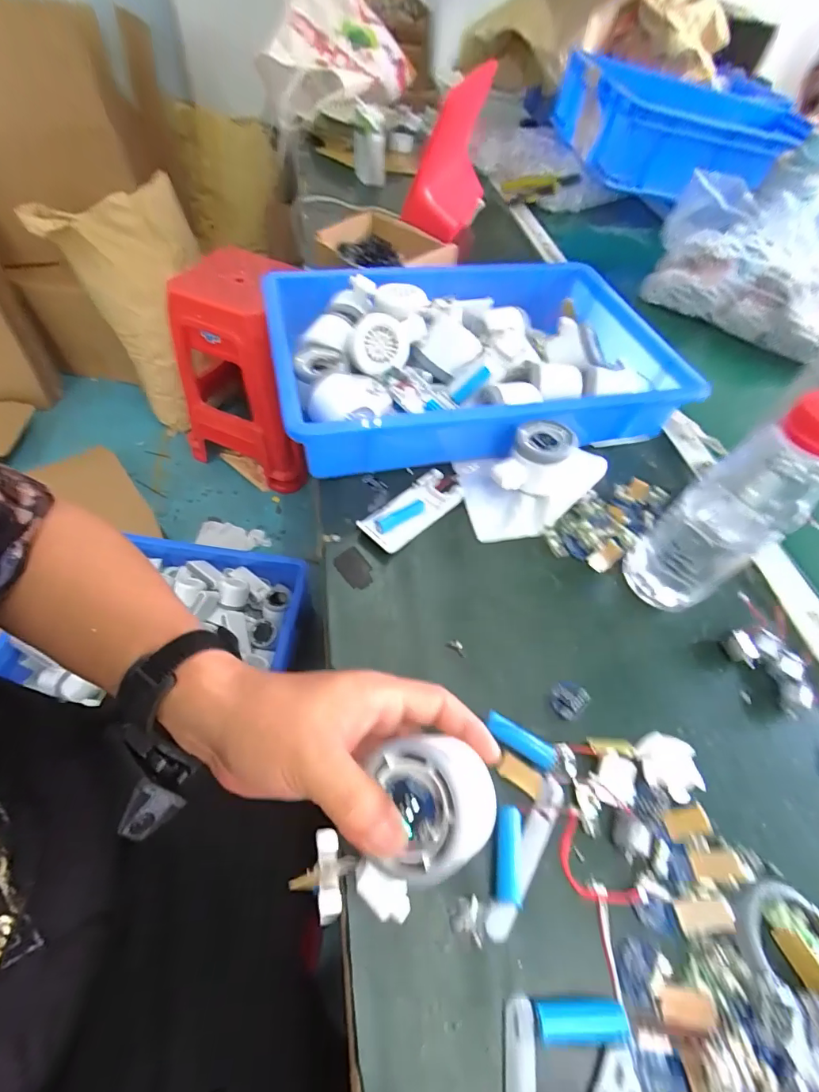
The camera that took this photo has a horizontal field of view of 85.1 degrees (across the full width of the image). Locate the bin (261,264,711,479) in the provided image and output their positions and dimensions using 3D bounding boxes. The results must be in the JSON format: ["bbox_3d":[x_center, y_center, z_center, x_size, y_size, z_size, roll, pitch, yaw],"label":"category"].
[{"bbox_3d":[0.074,-0.219,0.515,0.421,0.088,0.286,-7,57,-11],"label":"bin"}]

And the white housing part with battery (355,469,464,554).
[{"bbox_3d":[0.002,-0.035,0.421,0.044,0.014,0.102,39,61,19],"label":"white housing part with battery"}]

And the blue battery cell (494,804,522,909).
[{"bbox_3d":[0.062,0.190,0.276,0.016,0.012,0.049,8,56,-1],"label":"blue battery cell"}]

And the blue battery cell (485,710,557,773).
[{"bbox_3d":[0.077,0.137,0.313,0.050,0.013,0.014,30,58,13],"label":"blue battery cell"}]

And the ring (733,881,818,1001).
[{"bbox_3d":[0.226,0.233,0.266,0.060,0.010,0.052,18,56,6],"label":"ring"}]

